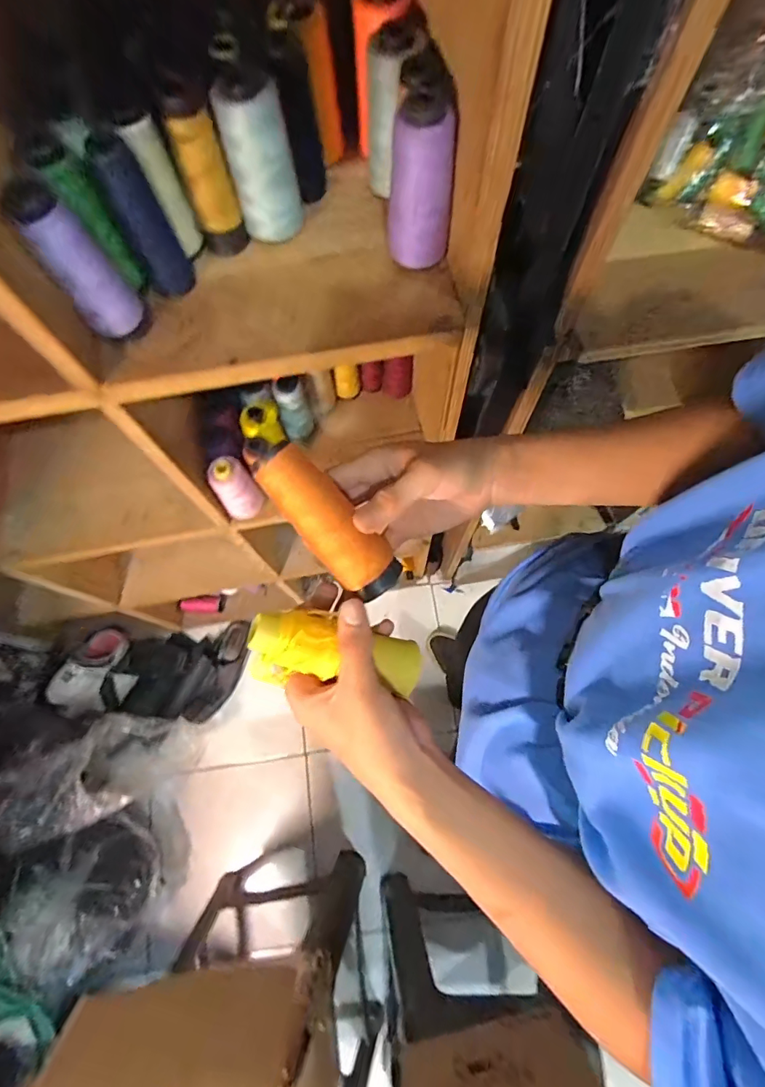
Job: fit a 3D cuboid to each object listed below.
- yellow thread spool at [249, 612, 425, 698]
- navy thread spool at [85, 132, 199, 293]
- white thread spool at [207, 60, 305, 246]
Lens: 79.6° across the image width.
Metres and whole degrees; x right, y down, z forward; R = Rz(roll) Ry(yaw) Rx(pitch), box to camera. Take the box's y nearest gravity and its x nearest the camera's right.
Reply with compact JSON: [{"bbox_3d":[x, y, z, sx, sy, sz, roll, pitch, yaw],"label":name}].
[{"bbox_3d":[-0.029,0.073,0.302,0.116,0.035,0.044,17,69,-25],"label":"yellow thread spool"},{"bbox_3d":[-0.193,-0.261,0.374,0.036,0.109,0.030,-25,73,-8],"label":"navy thread spool"},{"bbox_3d":[-0.104,-0.327,0.390,0.053,0.109,0.045,-11,71,-3],"label":"white thread spool"}]

